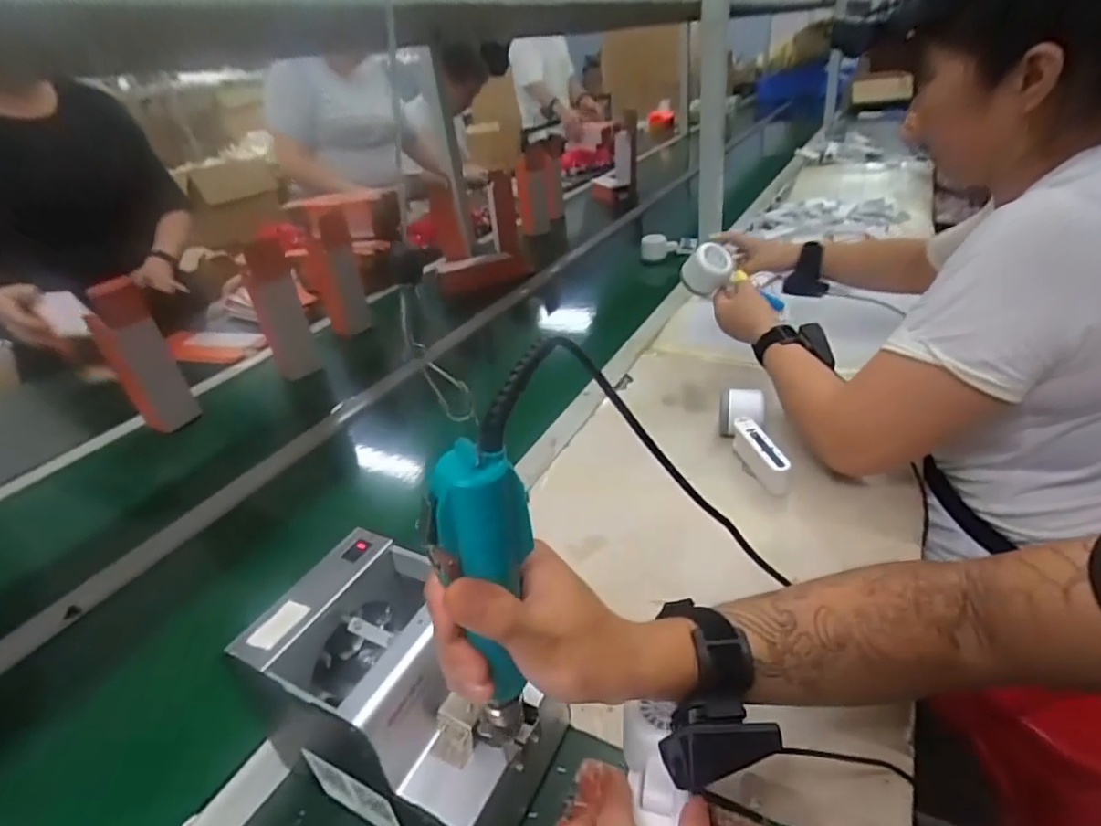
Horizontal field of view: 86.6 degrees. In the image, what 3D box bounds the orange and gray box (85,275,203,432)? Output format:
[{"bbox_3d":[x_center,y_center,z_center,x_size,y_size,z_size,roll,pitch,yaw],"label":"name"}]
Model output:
[{"bbox_3d":[-0.634,-0.080,0.913,0.054,0.242,0.082,22,42,39],"label":"orange and gray box"}]

